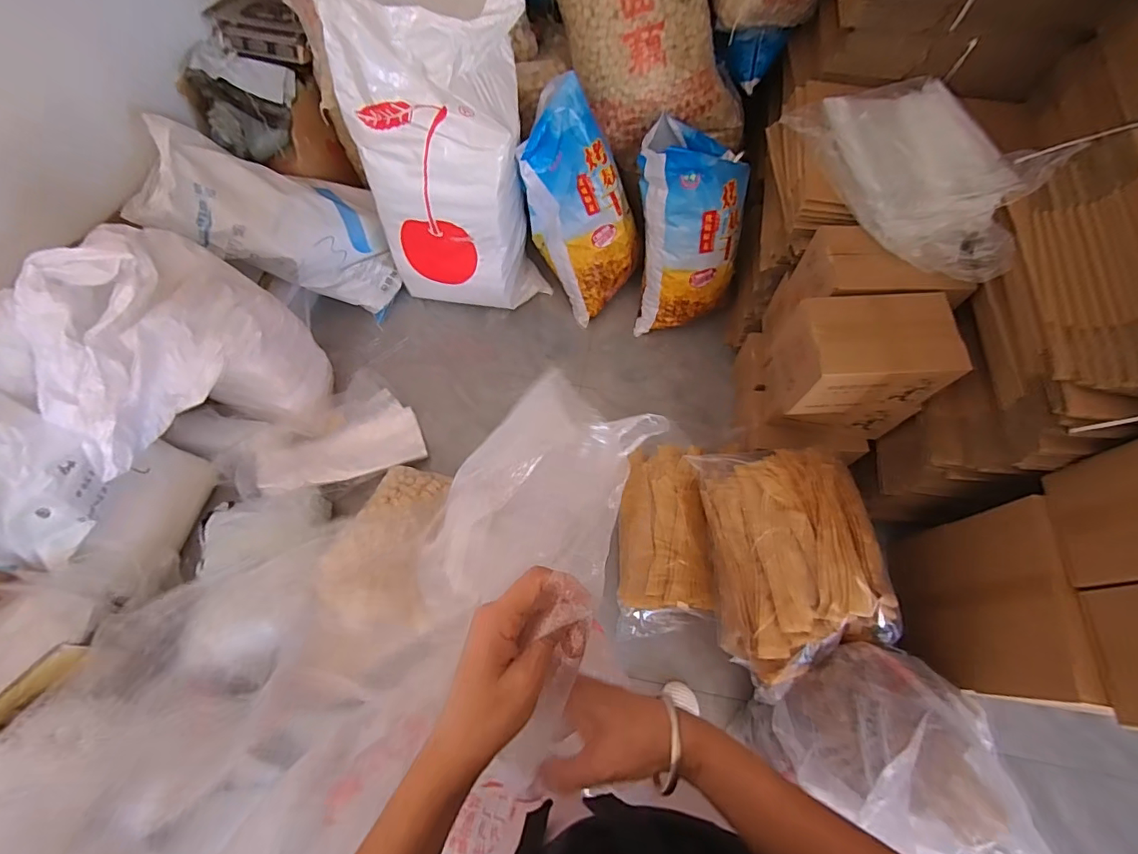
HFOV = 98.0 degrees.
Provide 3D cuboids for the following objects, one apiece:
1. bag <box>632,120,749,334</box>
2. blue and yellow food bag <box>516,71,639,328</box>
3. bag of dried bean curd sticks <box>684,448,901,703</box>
[{"bbox_3d":[0.355,-0.572,1.488,0.299,0.590,0.233,-5,39,-2],"label":"bag"},{"bbox_3d":[0.025,-0.677,1.531,0.300,0.658,0.200,-29,43,-12],"label":"blue and yellow food bag"},{"bbox_3d":[0.505,0.287,1.130,0.332,0.210,0.519,-7,66,-2],"label":"bag of dried bean curd sticks"}]

